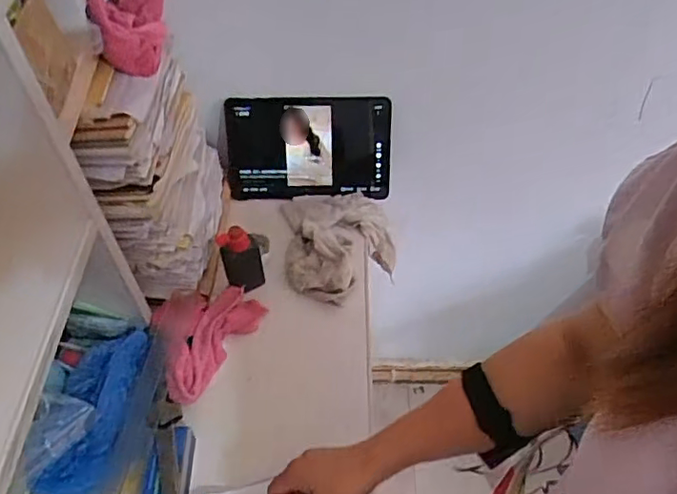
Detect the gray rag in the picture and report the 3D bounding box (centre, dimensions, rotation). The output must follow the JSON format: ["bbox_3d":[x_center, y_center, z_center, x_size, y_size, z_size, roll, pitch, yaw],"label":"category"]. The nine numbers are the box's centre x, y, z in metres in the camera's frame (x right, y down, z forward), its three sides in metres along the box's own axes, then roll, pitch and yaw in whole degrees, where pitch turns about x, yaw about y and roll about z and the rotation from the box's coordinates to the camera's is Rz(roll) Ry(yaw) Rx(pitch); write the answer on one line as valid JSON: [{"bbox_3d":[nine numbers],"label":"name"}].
[{"bbox_3d":[0.003,0.004,0.855,0.164,0.094,0.191,-5,51,-3],"label":"gray rag"}]

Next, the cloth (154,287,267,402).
[{"bbox_3d":[-0.182,0.113,0.752,0.102,0.055,0.163,26,56,20],"label":"cloth"}]

